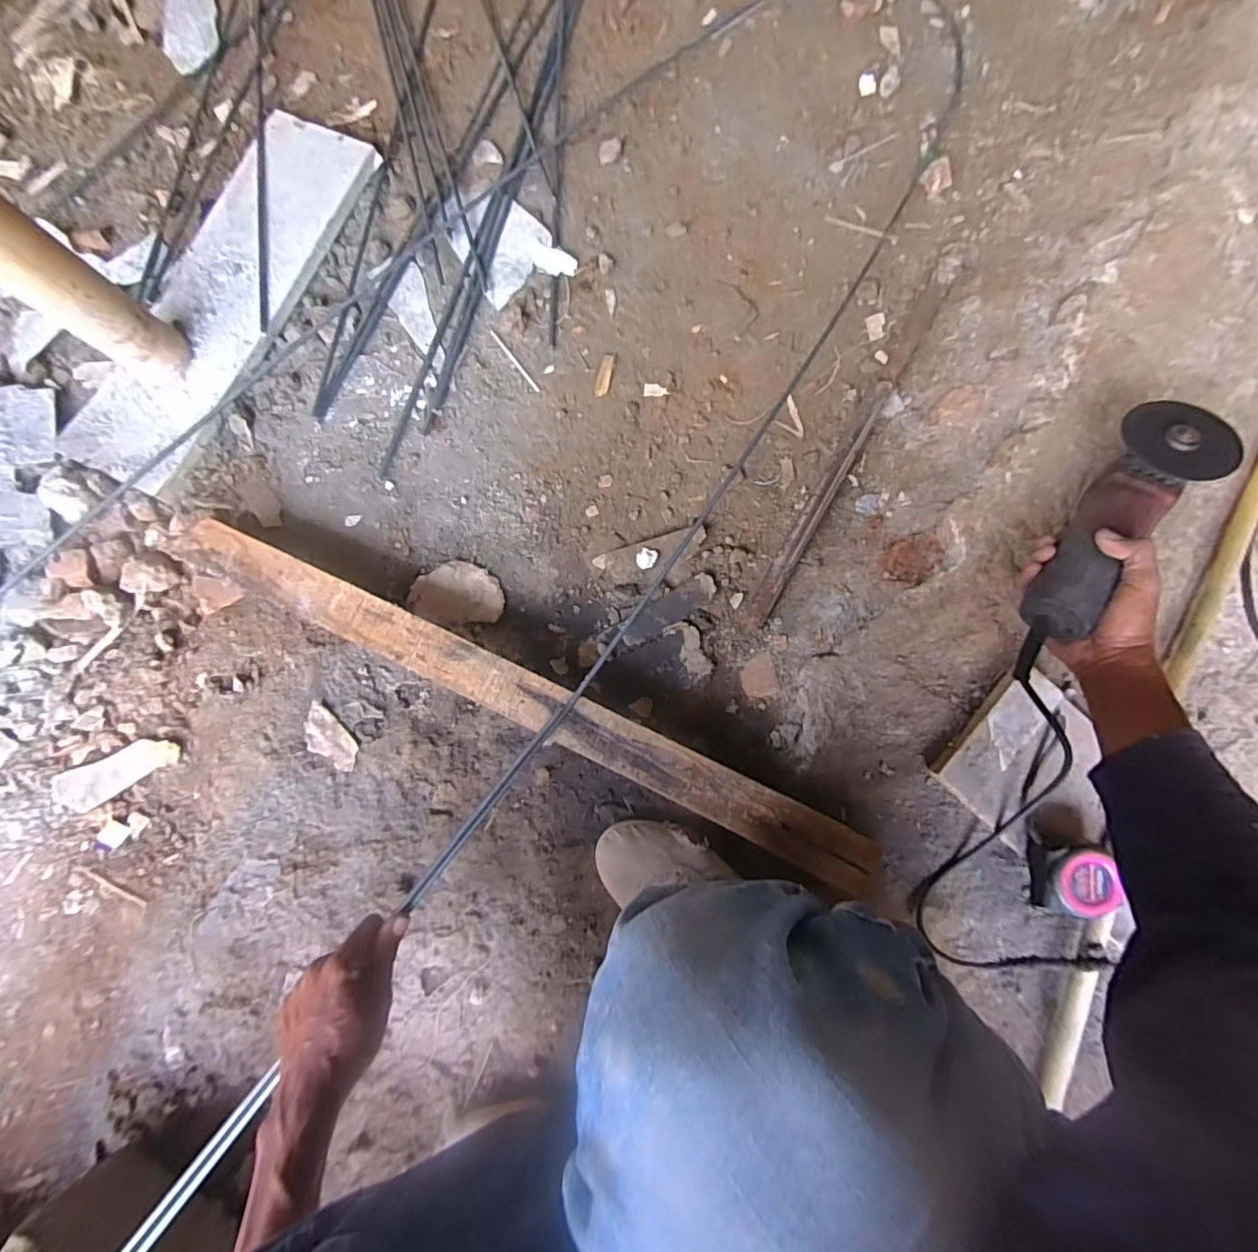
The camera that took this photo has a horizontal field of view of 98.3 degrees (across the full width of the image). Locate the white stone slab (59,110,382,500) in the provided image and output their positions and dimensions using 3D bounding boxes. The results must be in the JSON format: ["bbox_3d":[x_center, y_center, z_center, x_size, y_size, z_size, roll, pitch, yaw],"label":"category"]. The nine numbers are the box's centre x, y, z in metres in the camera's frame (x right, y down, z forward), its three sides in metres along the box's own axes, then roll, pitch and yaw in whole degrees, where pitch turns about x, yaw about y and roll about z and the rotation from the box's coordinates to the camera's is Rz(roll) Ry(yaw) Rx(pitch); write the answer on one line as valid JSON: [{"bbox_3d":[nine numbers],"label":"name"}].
[{"bbox_3d":[-0.514,-0.419,0.696,0.152,0.033,0.525,25,83,4],"label":"white stone slab"}]

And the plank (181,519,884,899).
[{"bbox_3d":[-0.120,0.073,0.572,0.797,0.032,0.051,25,84,2],"label":"plank"}]

